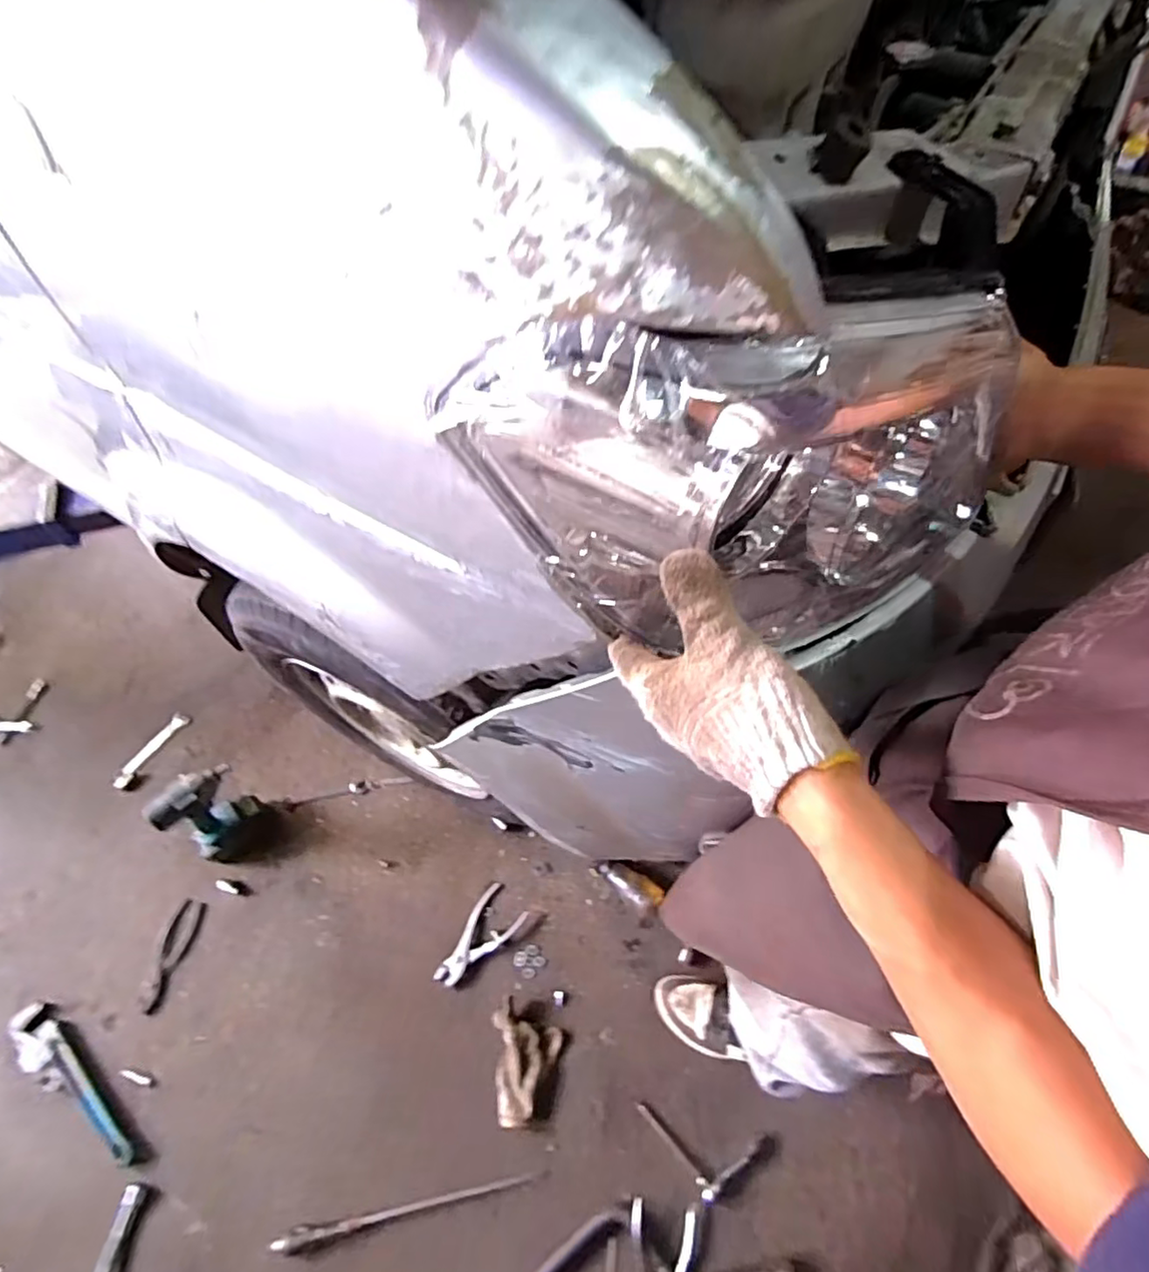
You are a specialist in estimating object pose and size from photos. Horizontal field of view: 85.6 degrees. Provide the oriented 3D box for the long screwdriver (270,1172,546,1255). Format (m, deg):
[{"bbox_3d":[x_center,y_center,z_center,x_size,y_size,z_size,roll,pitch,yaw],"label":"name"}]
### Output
[{"bbox_3d":[-0.271,0.940,1.021,0.433,0.025,0.026,-11,60,-6],"label":"long screwdriver"}]

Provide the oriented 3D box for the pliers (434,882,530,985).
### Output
[{"bbox_3d":[-0.194,0.600,1.231,0.095,0.013,0.197,38,67,20],"label":"pliers"}]

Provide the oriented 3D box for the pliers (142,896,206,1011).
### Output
[{"bbox_3d":[-0.795,0.623,1.217,0.063,0.014,0.196,9,60,6],"label":"pliers"}]

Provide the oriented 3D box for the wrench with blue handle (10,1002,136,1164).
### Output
[{"bbox_3d":[-0.890,0.795,1.097,0.343,0.048,0.073,35,66,19],"label":"wrench with blue handle"}]

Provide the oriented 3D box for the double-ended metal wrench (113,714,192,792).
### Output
[{"bbox_3d":[-0.976,0.265,1.434,0.056,0.018,0.199,24,63,14],"label":"double-ended metal wrench"}]

